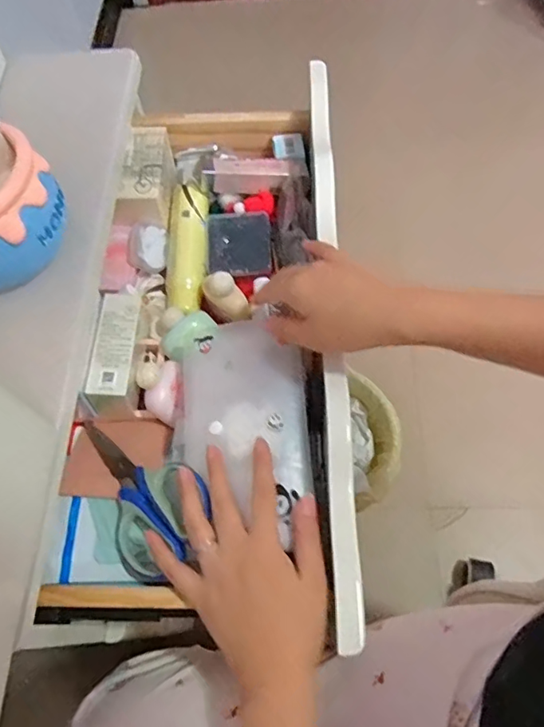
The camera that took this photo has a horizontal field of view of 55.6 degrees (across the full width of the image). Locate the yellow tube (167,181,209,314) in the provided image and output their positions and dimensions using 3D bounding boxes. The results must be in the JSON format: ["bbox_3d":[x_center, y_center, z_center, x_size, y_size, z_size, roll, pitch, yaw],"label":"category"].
[{"bbox_3d":[-0.096,-0.130,0.580,0.042,0.033,0.161,-3,63,2],"label":"yellow tube"}]

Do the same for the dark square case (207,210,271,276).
[{"bbox_3d":[-0.038,-0.138,0.594,0.072,0.011,0.077,-4,77,9],"label":"dark square case"}]

